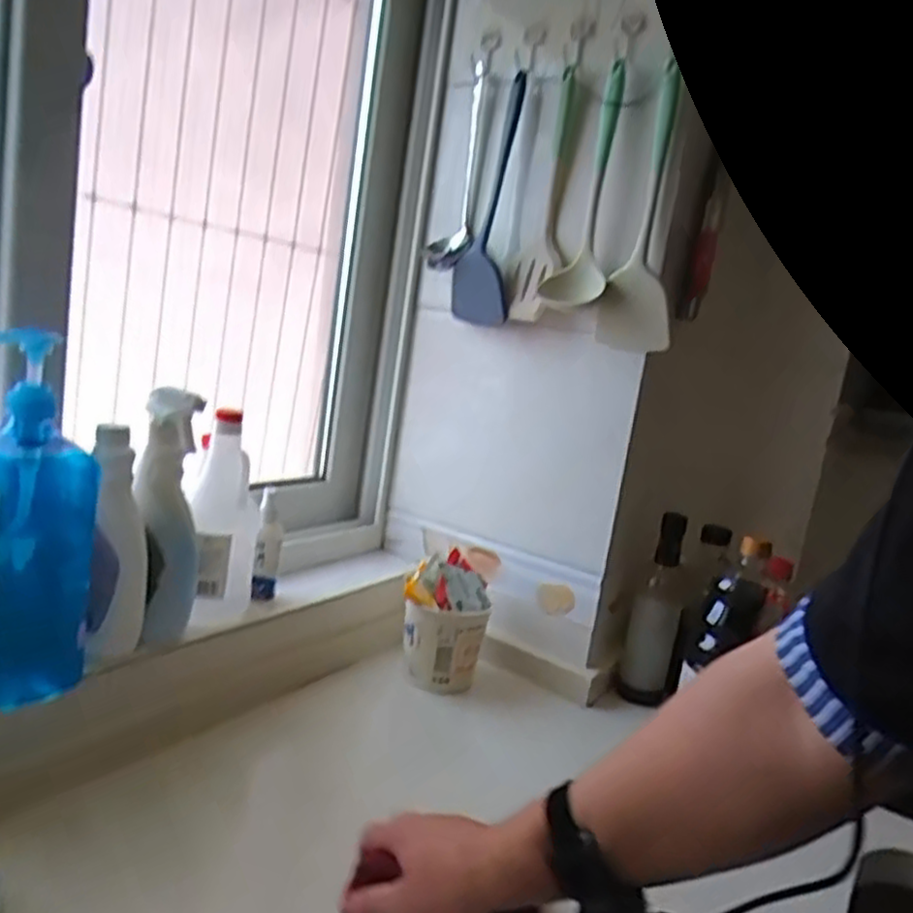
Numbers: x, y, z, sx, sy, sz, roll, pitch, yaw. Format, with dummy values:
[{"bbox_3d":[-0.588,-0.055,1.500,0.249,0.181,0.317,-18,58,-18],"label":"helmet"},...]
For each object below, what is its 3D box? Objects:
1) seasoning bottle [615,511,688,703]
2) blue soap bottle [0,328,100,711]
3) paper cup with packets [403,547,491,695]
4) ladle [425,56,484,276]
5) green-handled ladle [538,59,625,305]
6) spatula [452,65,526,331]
[{"bbox_3d":[0.263,0.198,0.996,0.069,0.247,0.063,11,9,18],"label":"seasoning bottle"},{"bbox_3d":[-0.347,0.053,0.611,0.105,0.283,0.066,4,9,-24],"label":"blue soap bottle"},{"bbox_3d":[-0.015,0.209,0.956,0.108,0.147,0.087,8,8,0],"label":"paper cup with packets"},{"bbox_3d":[0.001,-0.383,1.016,0.054,0.261,0.085,7,8,-4],"label":"ladle"},{"bbox_3d":[0.156,-0.323,0.898,0.069,0.281,0.047,9,8,5],"label":"green-handled ladle"},{"bbox_3d":[0.046,-0.326,0.976,0.072,0.304,0.028,9,8,8],"label":"spatula"}]

